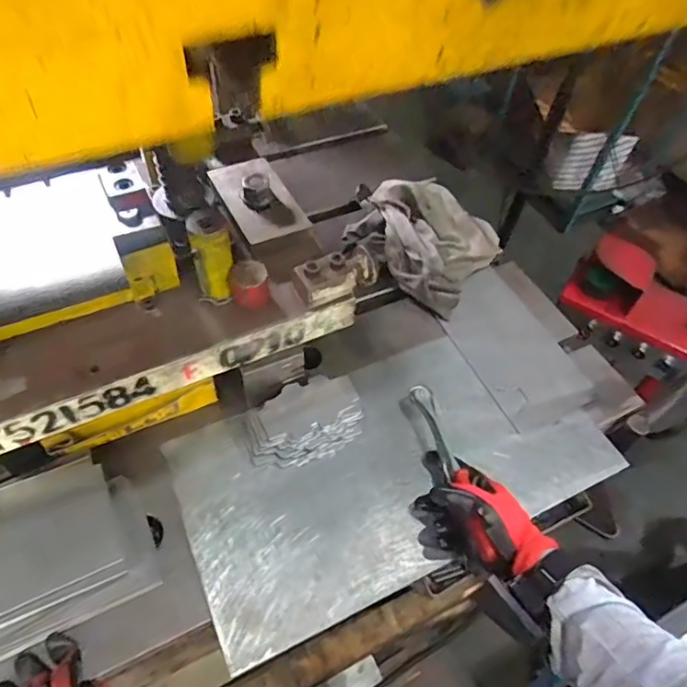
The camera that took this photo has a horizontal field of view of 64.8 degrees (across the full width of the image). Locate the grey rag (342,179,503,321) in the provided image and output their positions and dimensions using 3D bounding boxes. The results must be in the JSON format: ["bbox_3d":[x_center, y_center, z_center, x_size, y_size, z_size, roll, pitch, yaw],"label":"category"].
[{"bbox_3d":[0.111,-0.166,0.816,0.217,0.066,0.192,31,57,19],"label":"grey rag"}]

